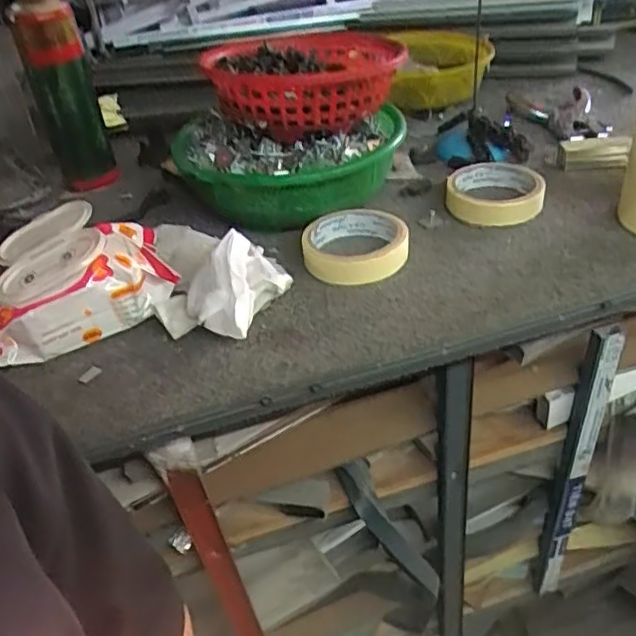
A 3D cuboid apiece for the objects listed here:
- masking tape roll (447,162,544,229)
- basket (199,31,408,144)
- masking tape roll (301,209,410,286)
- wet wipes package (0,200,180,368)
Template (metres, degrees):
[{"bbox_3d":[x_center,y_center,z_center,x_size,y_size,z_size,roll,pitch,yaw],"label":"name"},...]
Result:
[{"bbox_3d":[0.173,-0.121,0.622,0.089,0.032,0.089,-5,35,4],"label":"masking tape roll"},{"bbox_3d":[-0.010,-0.211,0.576,0.163,0.062,0.160,-5,35,4],"label":"basket"},{"bbox_3d":[0.033,-0.064,0.565,0.090,0.029,0.090,-4,37,3],"label":"masking tape roll"},{"bbox_3d":[-0.196,-0.035,0.508,0.143,0.069,0.130,-21,39,-19],"label":"wet wipes package"}]

